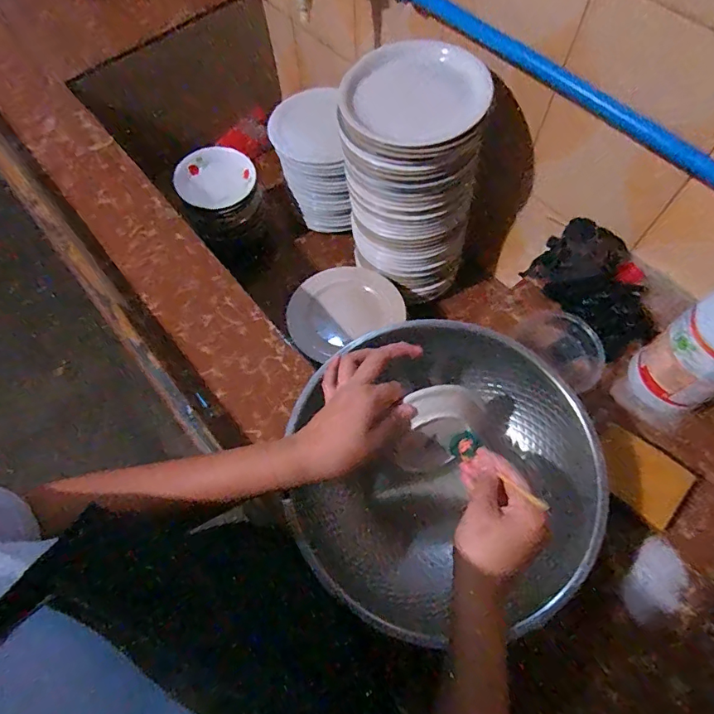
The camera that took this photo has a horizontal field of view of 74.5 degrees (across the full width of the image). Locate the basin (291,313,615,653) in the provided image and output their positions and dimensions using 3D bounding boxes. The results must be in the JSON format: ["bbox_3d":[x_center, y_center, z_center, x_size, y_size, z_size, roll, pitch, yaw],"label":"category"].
[{"bbox_3d":[0.085,0.115,0.499,0.270,0.131,0.322,-5,65,-1],"label":"basin"}]

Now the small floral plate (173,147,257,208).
[{"bbox_3d":[-0.260,-0.332,0.873,0.143,0.031,0.121,3,66,3],"label":"small floral plate"}]

